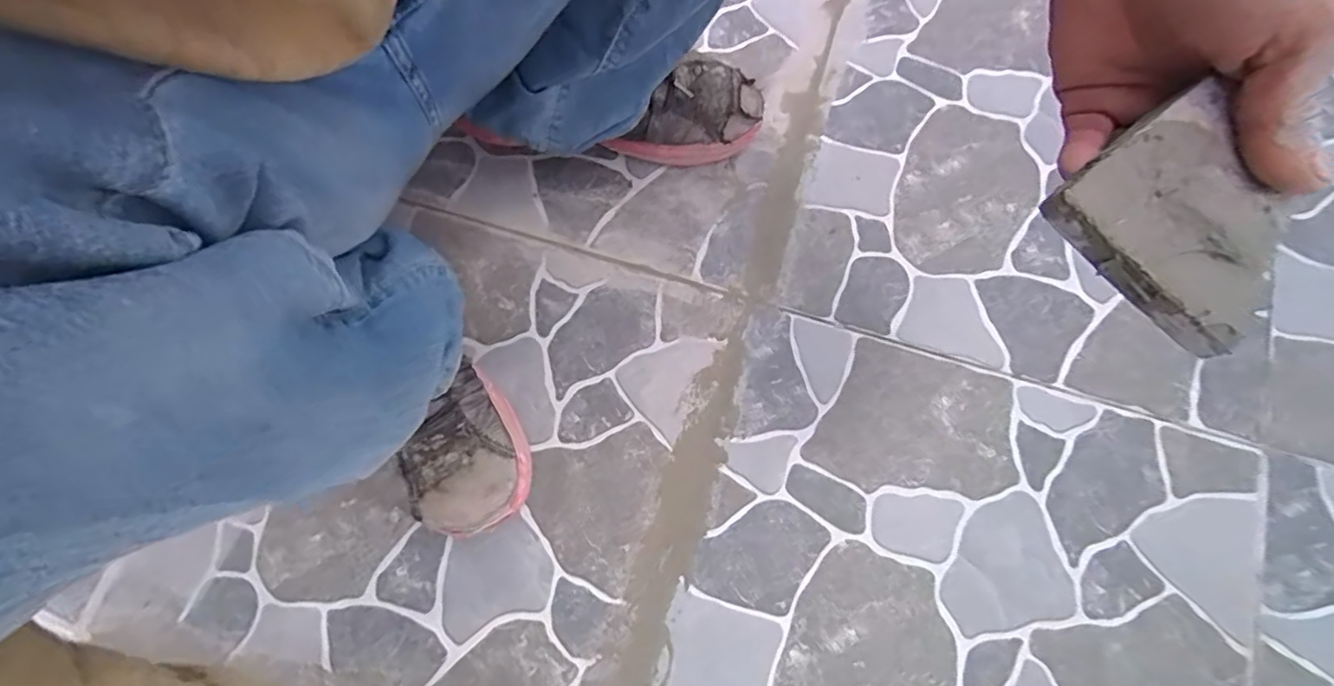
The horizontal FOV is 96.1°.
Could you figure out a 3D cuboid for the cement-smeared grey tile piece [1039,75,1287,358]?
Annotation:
[{"bbox_3d":[0.203,-0.049,0.229,0.083,0.023,0.079,-38,75,-10],"label":"cement-smeared grey tile piece"}]

